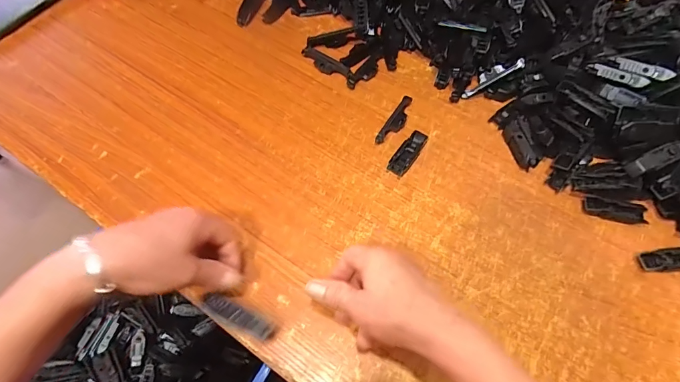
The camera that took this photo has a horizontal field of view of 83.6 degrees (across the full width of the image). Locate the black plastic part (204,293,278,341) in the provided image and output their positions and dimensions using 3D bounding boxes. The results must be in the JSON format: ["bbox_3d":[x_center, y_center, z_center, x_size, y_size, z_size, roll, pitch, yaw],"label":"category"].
[{"bbox_3d":[-0.096,0.120,0.365,0.071,0.020,0.017,25,64,12],"label":"black plastic part"}]

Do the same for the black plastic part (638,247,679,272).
[{"bbox_3d":[0.350,0.072,0.401,0.065,0.012,0.022,-5,62,-4],"label":"black plastic part"}]

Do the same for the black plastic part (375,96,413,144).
[{"bbox_3d":[0.073,-0.091,0.486,0.018,0.016,0.082,29,65,14],"label":"black plastic part"}]

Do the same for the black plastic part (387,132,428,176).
[{"bbox_3d":[0.084,-0.047,0.466,0.023,0.011,0.064,32,66,15],"label":"black plastic part"}]

